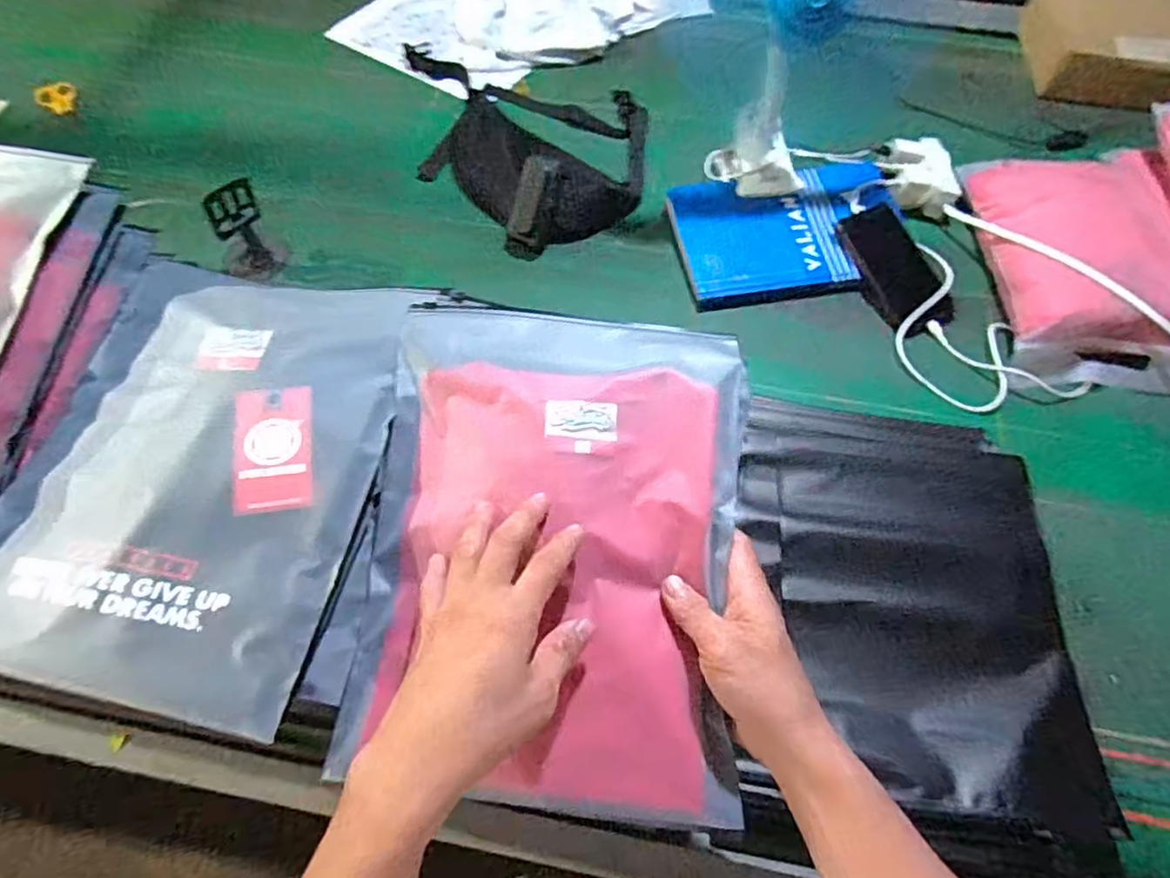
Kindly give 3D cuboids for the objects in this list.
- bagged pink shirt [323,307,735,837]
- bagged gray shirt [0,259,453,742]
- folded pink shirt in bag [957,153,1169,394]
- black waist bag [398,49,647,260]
[{"bbox_3d":[-0.023,0.062,0.427,0.247,0.049,0.329,3,65,3],"label":"bagged pink shirt"},{"bbox_3d":[-0.272,0.005,0.442,0.246,0.038,0.330,10,62,4],"label":"bagged gray shirt"},{"bbox_3d":[0.601,-0.215,0.743,0.231,0.064,0.327,0,65,2],"label":"folded pink shirt in bag"},{"bbox_3d":[-0.071,-0.436,0.851,0.318,0.075,0.409,-12,65,-4],"label":"black waist bag"}]

